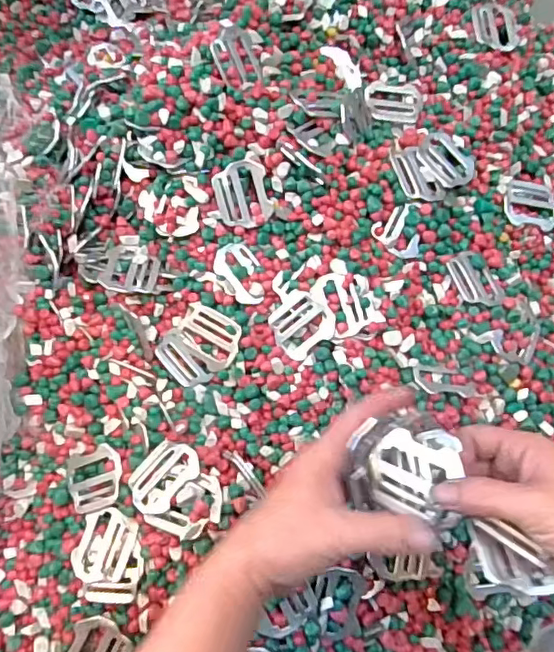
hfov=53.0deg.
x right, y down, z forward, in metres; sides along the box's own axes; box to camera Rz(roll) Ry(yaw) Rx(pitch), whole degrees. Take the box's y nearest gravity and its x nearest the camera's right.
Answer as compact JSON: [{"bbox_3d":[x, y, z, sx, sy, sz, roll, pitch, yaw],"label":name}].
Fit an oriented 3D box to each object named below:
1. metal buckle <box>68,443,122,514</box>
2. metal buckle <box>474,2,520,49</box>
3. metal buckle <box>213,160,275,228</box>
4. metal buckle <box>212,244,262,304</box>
[{"bbox_3d":[-0.146,0.124,0.452,0.054,0.009,0.048,-21,75,24],"label":"metal buckle"},{"bbox_3d":[0.228,-0.312,0.579,0.053,0.004,0.059,-2,75,-16],"label":"metal buckle"},{"bbox_3d":[-0.030,-0.115,0.490,0.048,0.004,0.056,-13,103,10],"label":"metal buckle"},{"bbox_3d":[-0.030,-0.048,0.493,0.037,0.006,0.056,-39,78,-8],"label":"metal buckle"}]

